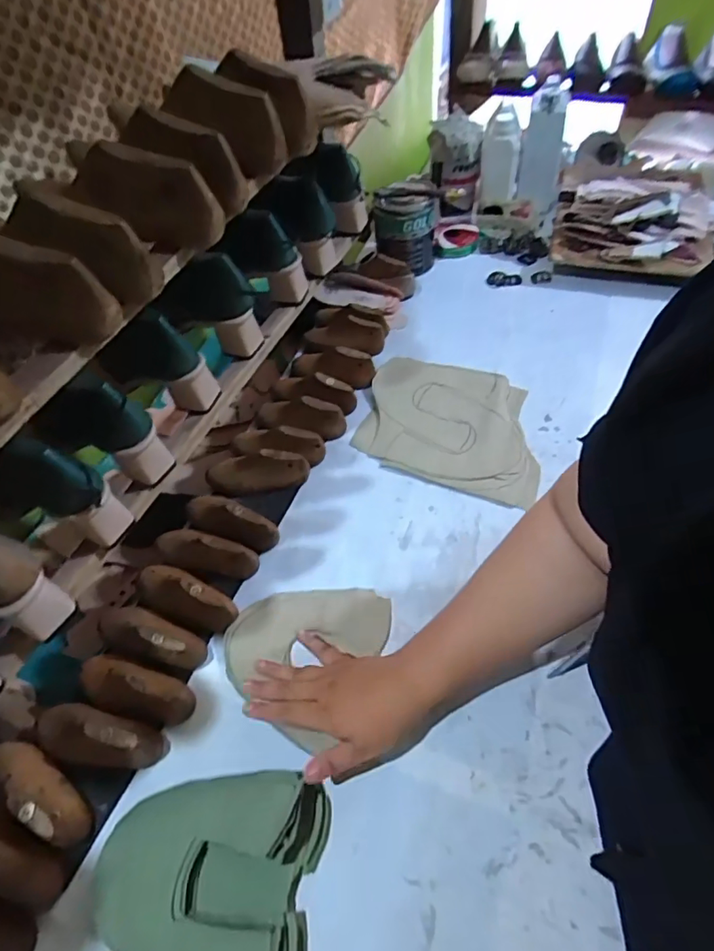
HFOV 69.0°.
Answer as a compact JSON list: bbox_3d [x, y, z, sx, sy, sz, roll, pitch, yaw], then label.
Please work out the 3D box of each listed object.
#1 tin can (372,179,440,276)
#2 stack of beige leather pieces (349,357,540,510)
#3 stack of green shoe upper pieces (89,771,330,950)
[{"bbox_3d":[0.089,-0.442,0.933,0.114,0.126,0.086,0,54,4],"label":"tin can"},{"bbox_3d":[0.140,-0.082,0.751,0.261,0.016,0.216,18,57,17],"label":"stack of beige leather pieces"},{"bbox_3d":[-0.127,0.343,0.448,0.183,0.039,0.169,6,55,8],"label":"stack of green shoe upper pieces"}]

